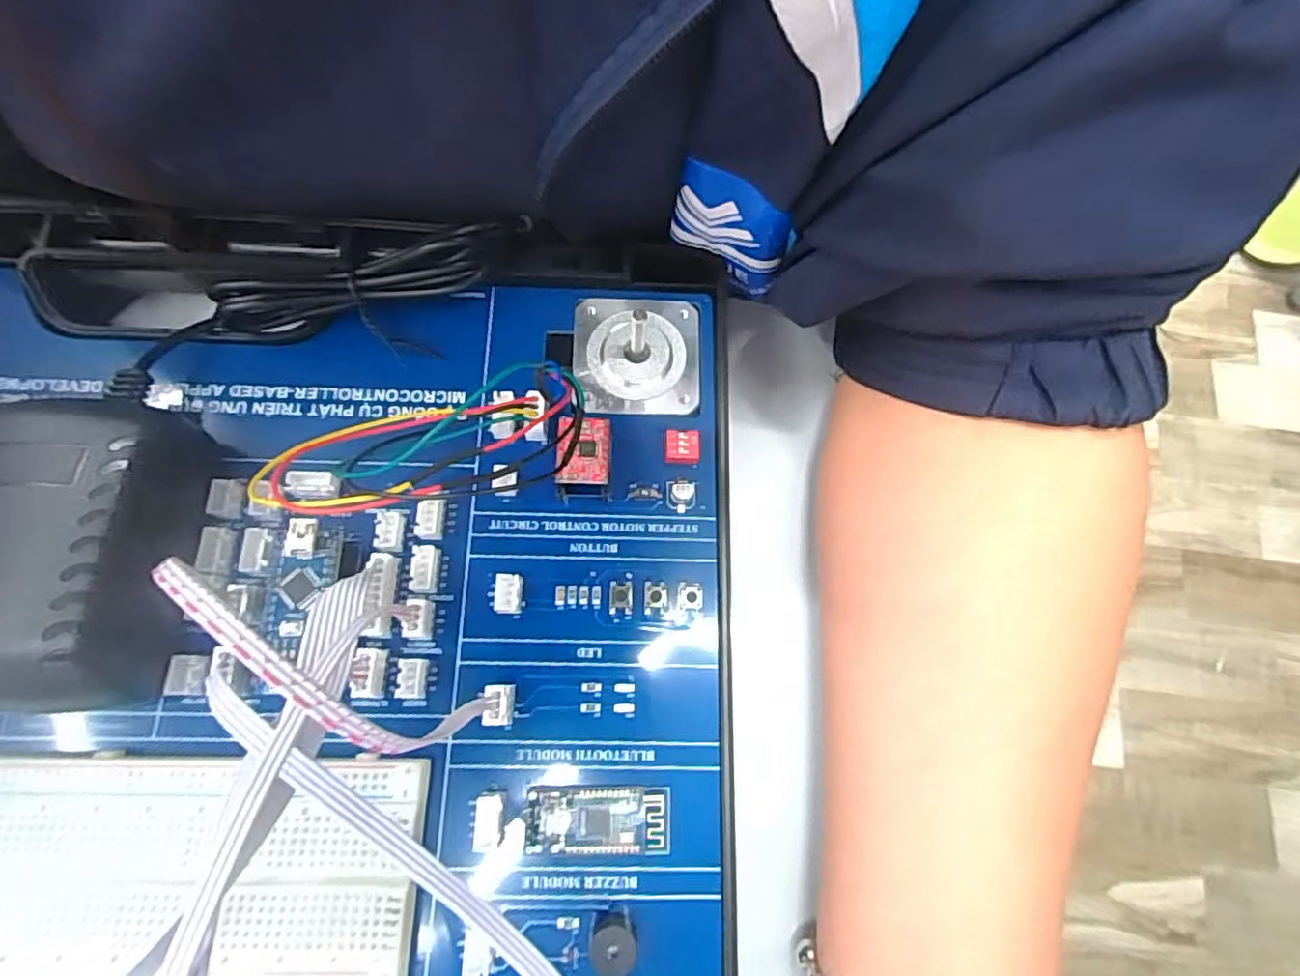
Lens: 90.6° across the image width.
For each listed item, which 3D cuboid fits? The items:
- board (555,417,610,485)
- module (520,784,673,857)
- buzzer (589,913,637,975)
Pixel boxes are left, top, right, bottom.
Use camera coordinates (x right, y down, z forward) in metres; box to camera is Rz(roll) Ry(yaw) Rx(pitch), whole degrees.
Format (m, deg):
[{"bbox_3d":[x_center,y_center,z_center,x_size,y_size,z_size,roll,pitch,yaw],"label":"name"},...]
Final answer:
[{"bbox_3d":[-0.020,-0.009,0.197,0.016,0.014,0.021,0,74,-2],"label":"board"},{"bbox_3d":[-0.014,0.088,0.171,0.037,0.005,0.016,0,74,-2],"label":"module"},{"bbox_3d":[-0.009,0.113,0.160,0.011,0.009,0.013,-2,74,-3],"label":"buzzer"}]

